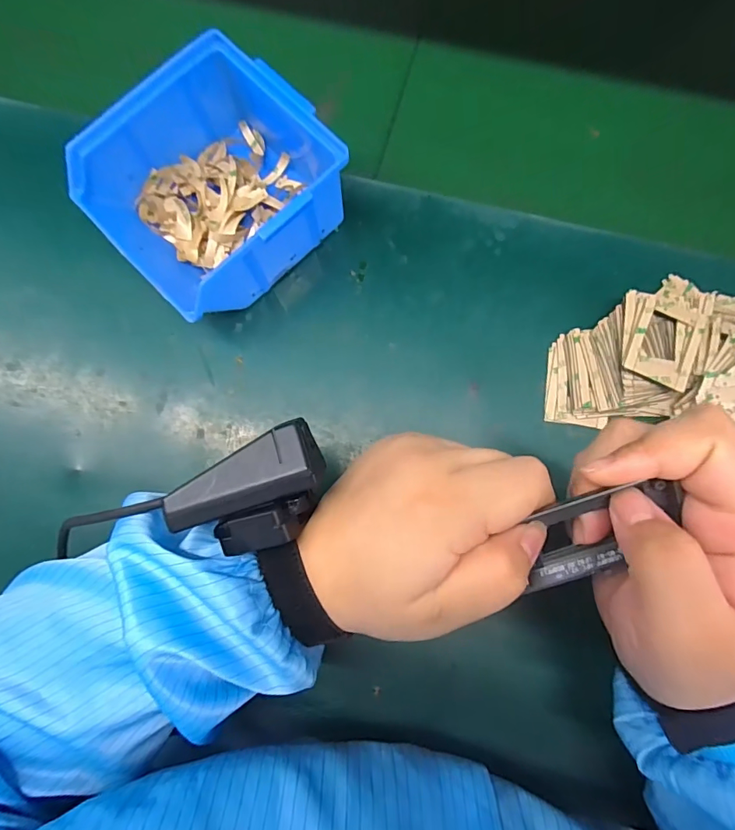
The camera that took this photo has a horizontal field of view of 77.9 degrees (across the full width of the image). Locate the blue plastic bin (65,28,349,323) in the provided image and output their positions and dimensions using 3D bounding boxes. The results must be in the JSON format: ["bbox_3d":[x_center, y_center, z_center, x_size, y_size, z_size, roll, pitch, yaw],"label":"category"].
[{"bbox_3d":[-0.095,-0.139,0.290,0.133,0.070,0.127,-44,81,-8],"label":"blue plastic bin"}]

